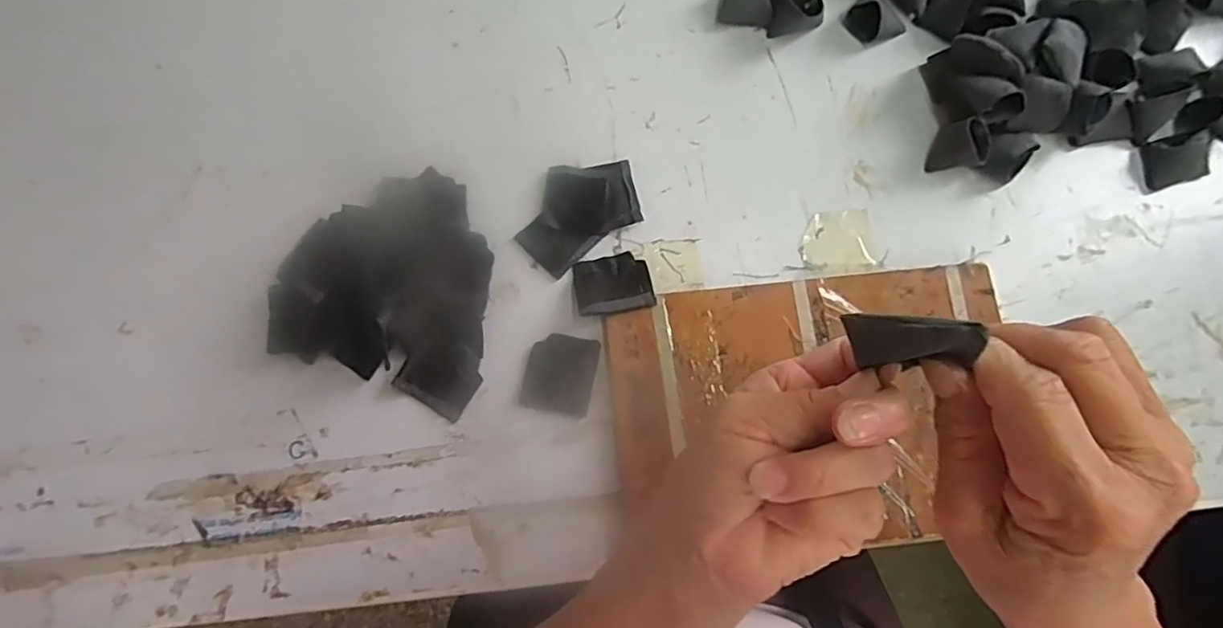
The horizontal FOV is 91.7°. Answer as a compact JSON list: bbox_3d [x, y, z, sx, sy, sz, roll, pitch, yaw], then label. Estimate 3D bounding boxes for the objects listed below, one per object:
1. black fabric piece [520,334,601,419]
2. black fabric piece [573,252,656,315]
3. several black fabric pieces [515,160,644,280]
[{"bbox_3d":[-0.036,0.042,0.418,0.048,0.004,0.055,12,77,4],"label":"black fabric piece"},{"bbox_3d":[0.001,-0.022,0.428,0.054,0.013,0.044,-10,77,-1],"label":"black fabric piece"},{"bbox_3d":[-0.026,-0.080,0.444,0.096,0.010,0.069,-35,79,-7],"label":"several black fabric pieces"}]

